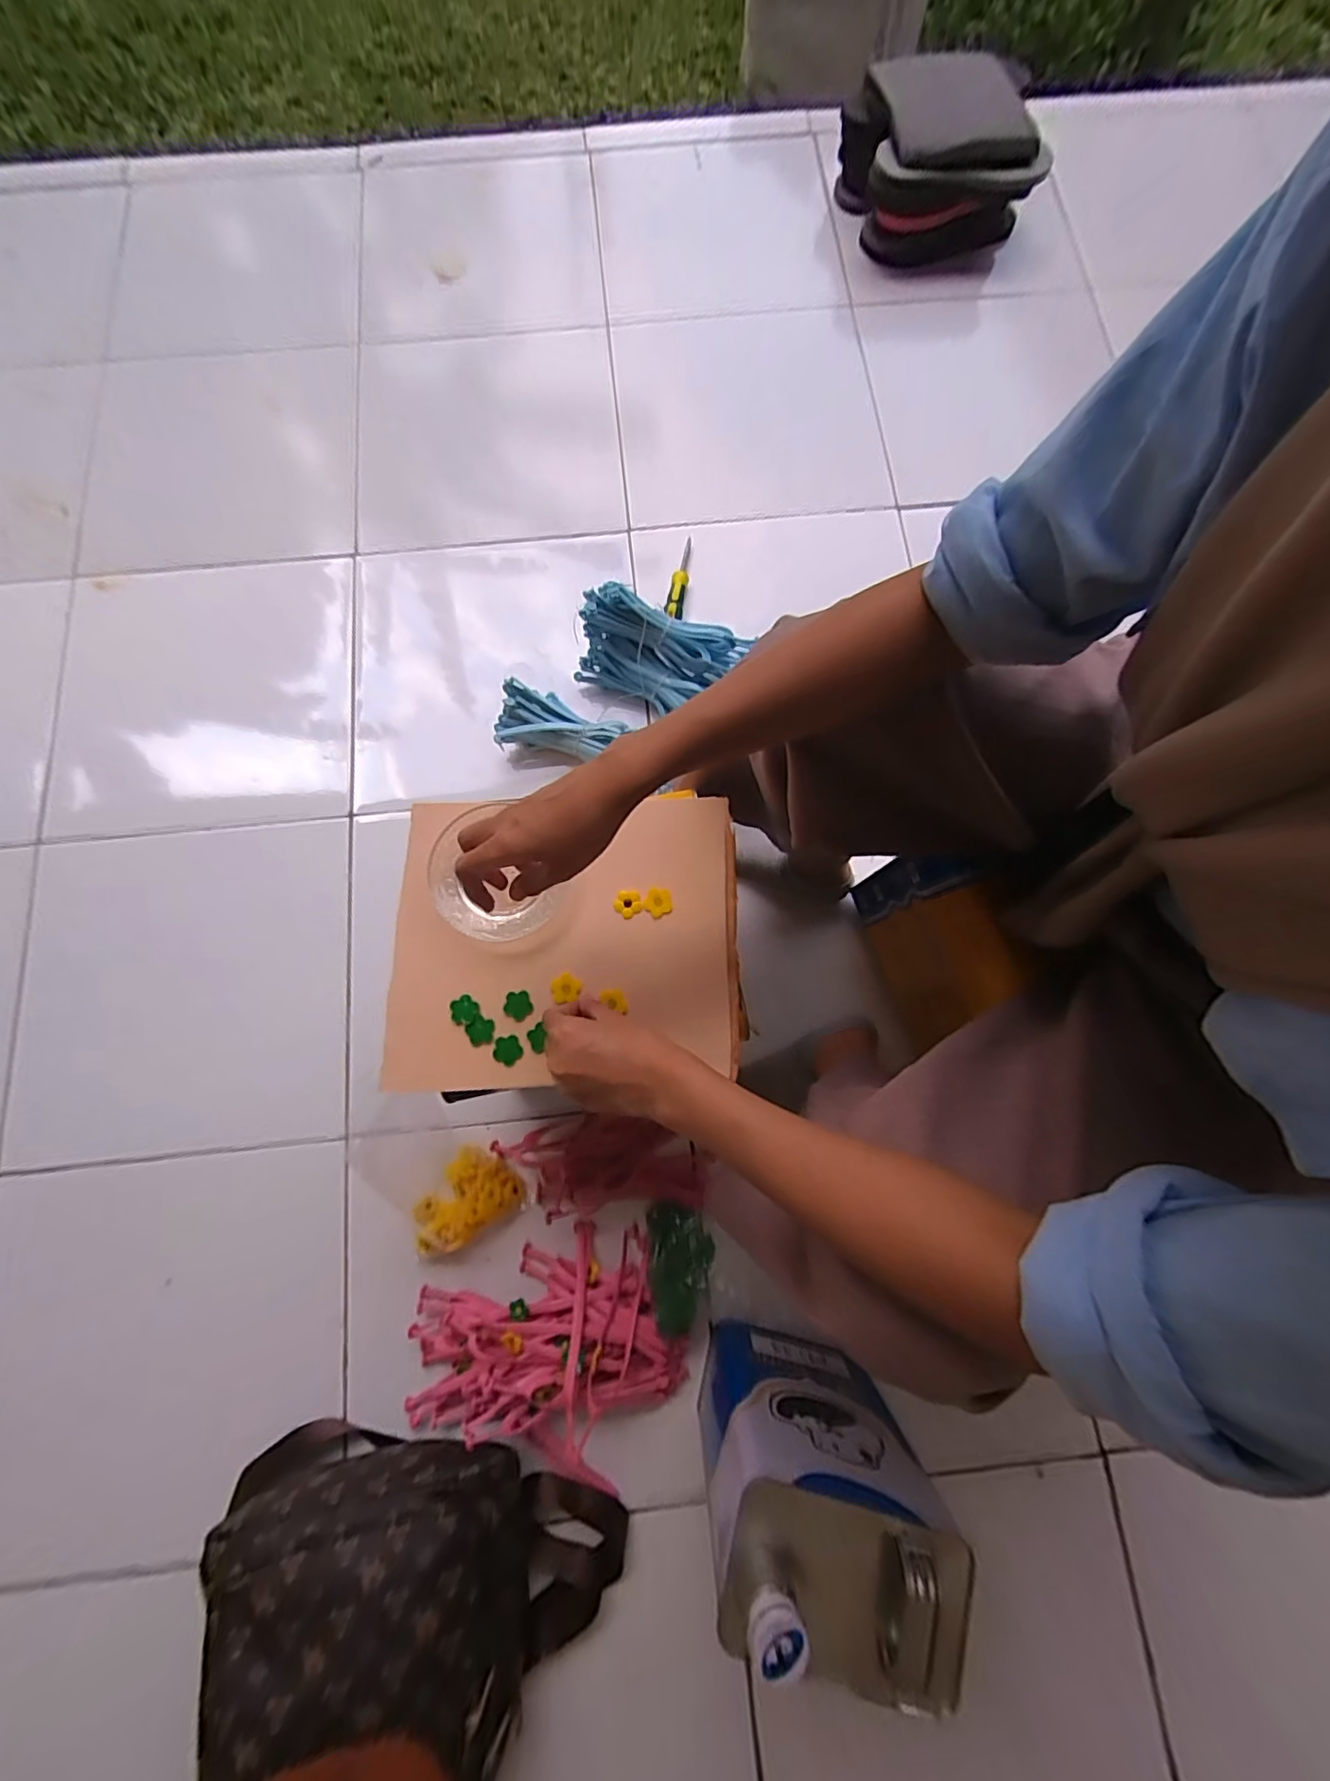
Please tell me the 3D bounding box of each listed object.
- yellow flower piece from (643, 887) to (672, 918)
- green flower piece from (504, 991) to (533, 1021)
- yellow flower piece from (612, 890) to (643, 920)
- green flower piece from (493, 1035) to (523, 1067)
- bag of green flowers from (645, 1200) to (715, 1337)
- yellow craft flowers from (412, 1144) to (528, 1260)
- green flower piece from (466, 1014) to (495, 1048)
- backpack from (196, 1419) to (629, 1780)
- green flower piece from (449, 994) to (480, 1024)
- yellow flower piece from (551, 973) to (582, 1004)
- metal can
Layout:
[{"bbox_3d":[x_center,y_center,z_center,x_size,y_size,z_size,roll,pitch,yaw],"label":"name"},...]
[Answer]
[{"bbox_3d":[-0.007,0.009,0.513,0.024,0.005,0.024,-15,78,-3],"label":"yellow flower piece"},{"bbox_3d":[-0.121,0.095,0.492,0.022,0.004,0.024,-11,78,-2],"label":"green flower piece"},{"bbox_3d":[-0.031,0.011,0.509,0.023,0.004,0.023,0,78,0],"label":"yellow flower piece"},{"bbox_3d":[-0.127,0.129,0.482,0.023,0.004,0.023,0,78,0],"label":"green flower piece"},{"bbox_3d":[0.018,0.395,0.634,0.067,0.060,0.101,-11,78,-2],"label":"bag of green flowers"},{"bbox_3d":[-0.221,0.351,0.660,0.093,0.021,0.122,38,81,7],"label":"yellow craft flowers"},{"bbox_3d":[-0.148,0.114,0.480,0.023,0.004,0.024,0,78,0],"label":"green flower piece"},{"bbox_3d":[-0.232,0.691,0.520,0.372,0.152,0.309,-1,78,0],"label":"backpack"},{"bbox_3d":[-0.162,0.096,0.485,0.022,0.004,0.023,-10,78,-2],"label":"green flower piece"},{"bbox_3d":[-0.081,0.080,0.489,0.020,0.004,0.024,43,81,8],"label":"yellow flower piece"},{"bbox_3d":[0.120,0.517,0.518,0.163,0.271,0.125,14,78,3],"label":"metal can"}]

